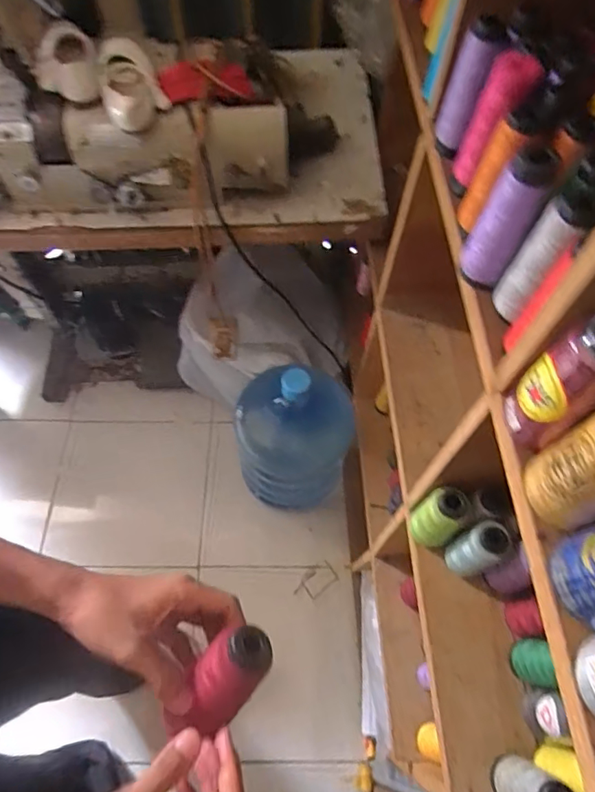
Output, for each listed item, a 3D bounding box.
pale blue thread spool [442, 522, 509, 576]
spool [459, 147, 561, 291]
[{"bbox_3d":[0.210,0.182,0.594,0.045,0.103,0.042,1,62,-2],"label":"pale blue thread spool"},{"bbox_3d":[0.162,-0.136,0.401,0.038,0.118,0.034,25,64,10],"label":"spool"}]

